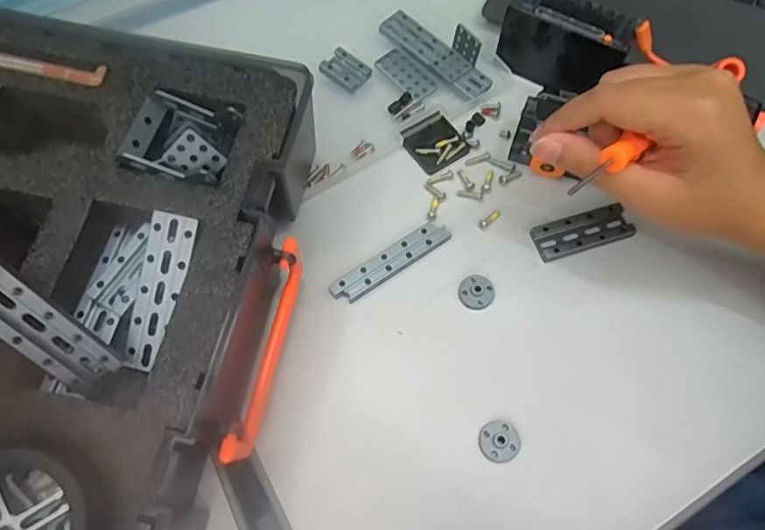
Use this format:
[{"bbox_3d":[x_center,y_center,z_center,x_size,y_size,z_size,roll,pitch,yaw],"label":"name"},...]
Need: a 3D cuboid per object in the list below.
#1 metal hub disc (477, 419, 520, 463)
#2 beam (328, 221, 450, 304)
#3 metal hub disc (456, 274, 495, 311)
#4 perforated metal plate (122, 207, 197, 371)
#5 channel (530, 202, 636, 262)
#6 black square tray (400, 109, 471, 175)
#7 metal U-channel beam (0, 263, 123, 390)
[{"bbox_3d":[0.065,0.098,0.293,0.022,0.009,0.022,0,67,1],"label":"metal hub disc"},{"bbox_3d":[0.006,-0.002,0.337,0.084,0.008,0.018,-34,71,-12],"label":"beam"},{"bbox_3d":[0.059,0.016,0.330,0.021,0.005,0.023,0,67,1],"label":"metal hub disc"},{"bbox_3d":[-0.113,0.013,0.264,0.023,0.004,0.078,16,92,7],"label":"perforated metal plate"},{"bbox_3d":[0.131,-0.021,0.345,0.062,0.008,0.025,-15,68,-5],"label":"channel"},{"bbox_3d":[0.037,-0.088,0.376,0.038,0.005,0.039,-34,71,-13],"label":"black square tray"},{"bbox_3d":[-0.153,0.027,0.234,0.024,0.075,0.009,-43,33,-15],"label":"metal U-channel beam"}]

